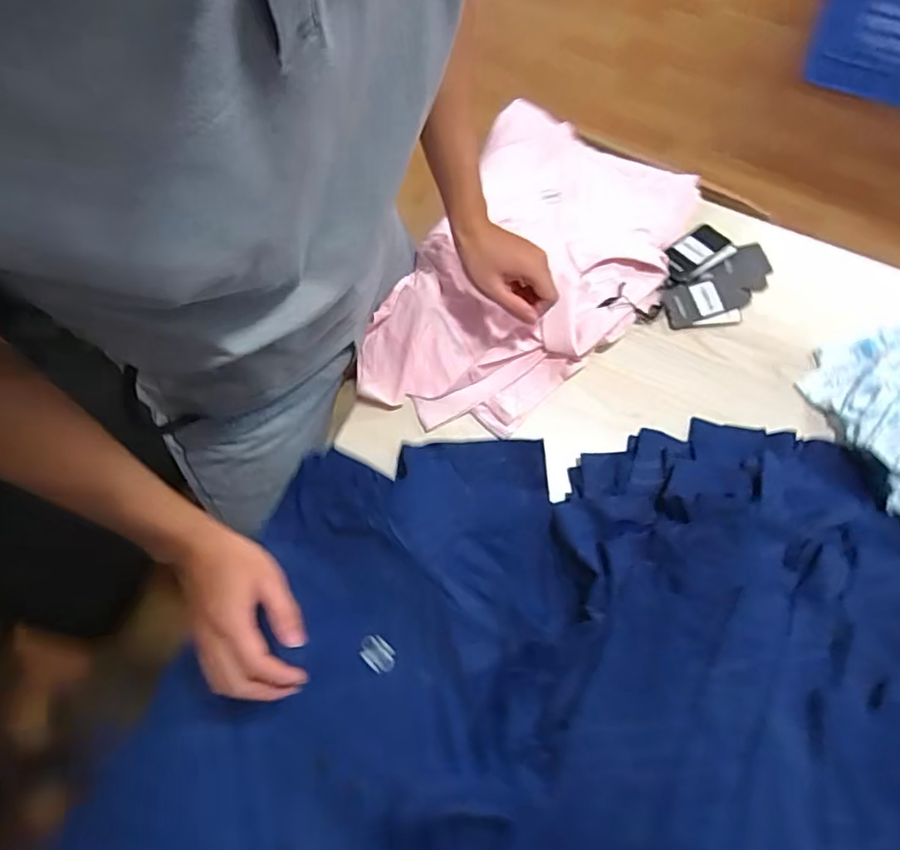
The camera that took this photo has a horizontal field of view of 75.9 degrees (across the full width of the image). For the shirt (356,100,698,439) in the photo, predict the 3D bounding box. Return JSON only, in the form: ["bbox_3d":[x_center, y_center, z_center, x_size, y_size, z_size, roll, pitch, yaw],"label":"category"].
[{"bbox_3d":[0.102,-0.197,0.719,0.278,0.048,0.465,26,75,10],"label":"shirt"}]

